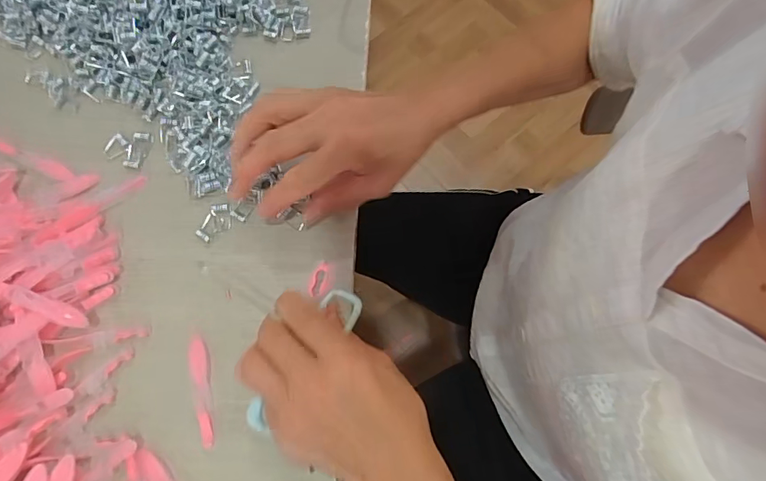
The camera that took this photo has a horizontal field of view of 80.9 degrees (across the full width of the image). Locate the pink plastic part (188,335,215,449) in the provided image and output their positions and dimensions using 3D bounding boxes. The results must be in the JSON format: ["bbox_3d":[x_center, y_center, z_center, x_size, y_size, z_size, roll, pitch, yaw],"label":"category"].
[{"bbox_3d":[-0.133,0.110,0.330,0.014,0.006,0.078,-16,75,-4],"label":"pink plastic part"}]

